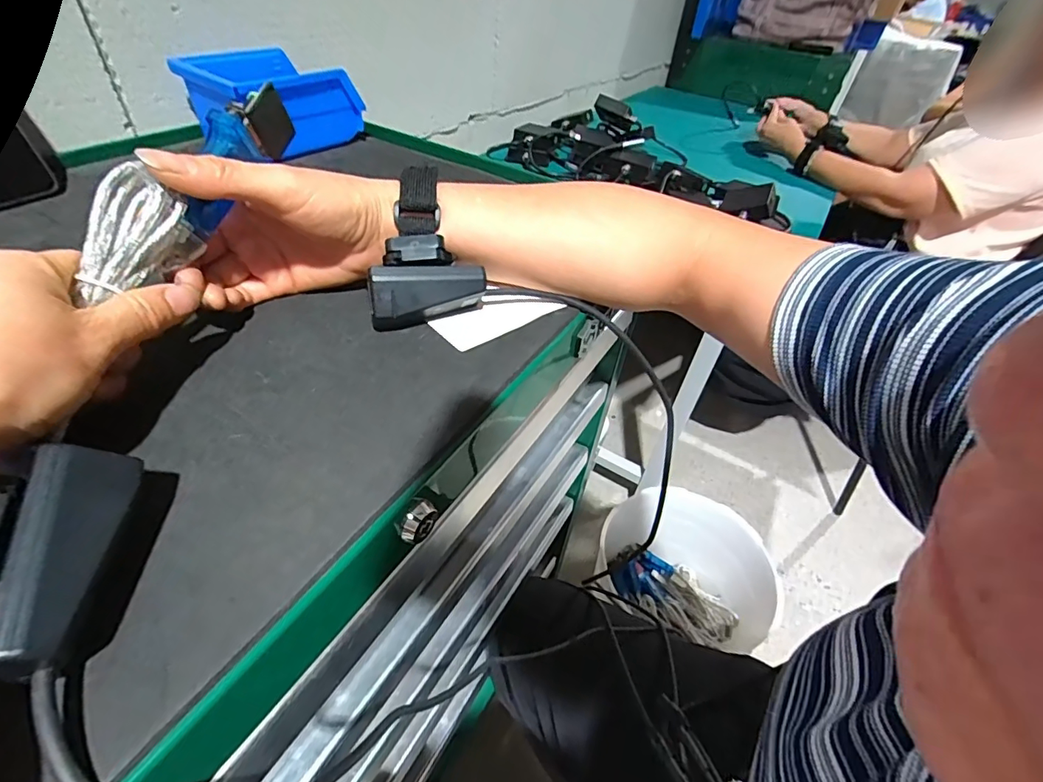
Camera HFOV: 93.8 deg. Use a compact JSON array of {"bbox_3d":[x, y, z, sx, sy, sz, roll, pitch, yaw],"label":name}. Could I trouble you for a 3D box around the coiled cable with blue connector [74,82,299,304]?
[{"bbox_3d":[-0.169,-0.103,0.250,0.025,0.043,0.144,18,64,16],"label":"coiled cable with blue connector"}]

